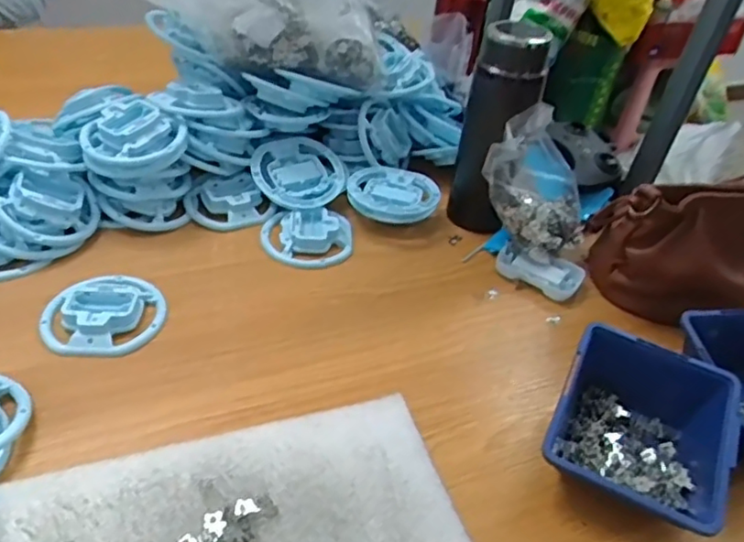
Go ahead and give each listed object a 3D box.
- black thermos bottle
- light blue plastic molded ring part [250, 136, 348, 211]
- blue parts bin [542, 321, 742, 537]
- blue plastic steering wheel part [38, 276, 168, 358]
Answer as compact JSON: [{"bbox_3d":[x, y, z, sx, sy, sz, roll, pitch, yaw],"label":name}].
[{"bbox_3d":[0.130,-0.137,0.642,0.065,0.234,0.061,13,41,7],"label":"black thermos bottle"},{"bbox_3d":[-0.084,-0.113,0.700,0.107,0.017,0.104,7,58,-11],"label":"light blue plastic molded ring part"},{"bbox_3d":[0.204,0.126,0.463,0.121,0.070,0.134,23,43,17],"label":"blue parts bin"},{"bbox_3d":[-0.242,0.038,0.538,0.103,0.021,0.084,-3,41,-12],"label":"blue plastic steering wheel part"}]

